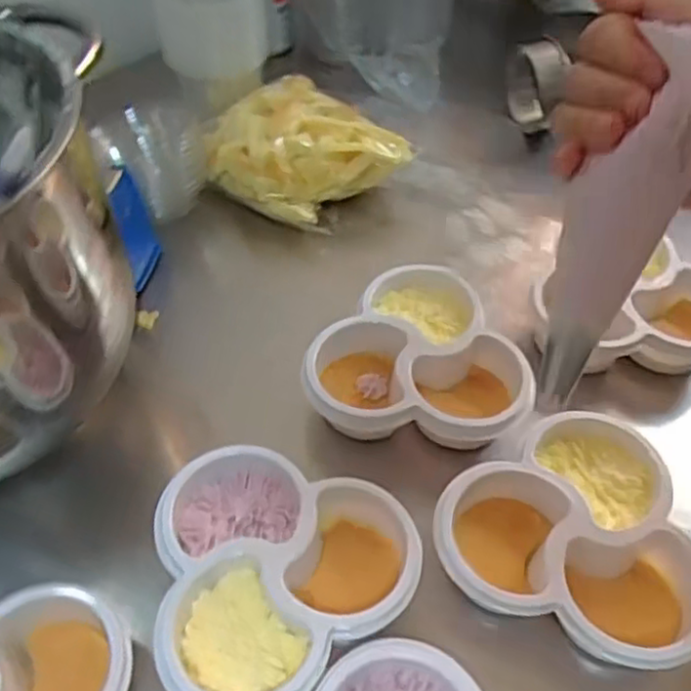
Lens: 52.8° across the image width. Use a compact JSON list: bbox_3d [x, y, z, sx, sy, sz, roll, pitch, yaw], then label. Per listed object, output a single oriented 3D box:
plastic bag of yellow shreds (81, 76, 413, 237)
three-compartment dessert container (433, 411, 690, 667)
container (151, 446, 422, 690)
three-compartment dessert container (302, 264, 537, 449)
[{"bbox_3d":[-0.078,-0.160,0.600,0.258,0.083,0.141,-8,50,-6],"label":"plastic bag of yellow shreds"},{"bbox_3d":[0.121,0.107,0.394,0.137,0.043,0.144,-1,50,0],"label":"three-compartment dessert container"},{"bbox_3d":[-0.040,0.131,0.371,0.137,0.054,0.131,13,51,12],"label":"container"},{"bbox_3d":[0.051,0.011,0.467,0.138,0.045,0.133,8,51,8],"label":"three-compartment dessert container"}]

